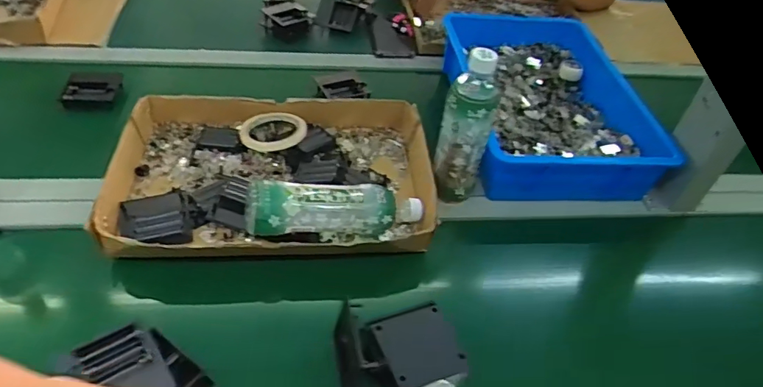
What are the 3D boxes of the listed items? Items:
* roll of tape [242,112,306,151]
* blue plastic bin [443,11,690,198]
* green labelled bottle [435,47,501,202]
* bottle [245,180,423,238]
[{"bbox_3d":[-0.158,-0.095,0.753,0.092,0.016,0.092,-2,46,-8],"label":"roll of tape"},{"bbox_3d":[0.265,-0.160,0.850,0.272,0.078,0.415,1,46,-5],"label":"blue plastic bin"},{"bbox_3d":[0.108,-0.078,0.656,0.063,0.208,0.055,13,46,6],"label":"green labelled bottle"},{"bbox_3d":[-0.056,0.020,0.641,0.220,0.072,0.071,2,44,-25],"label":"bottle"}]

